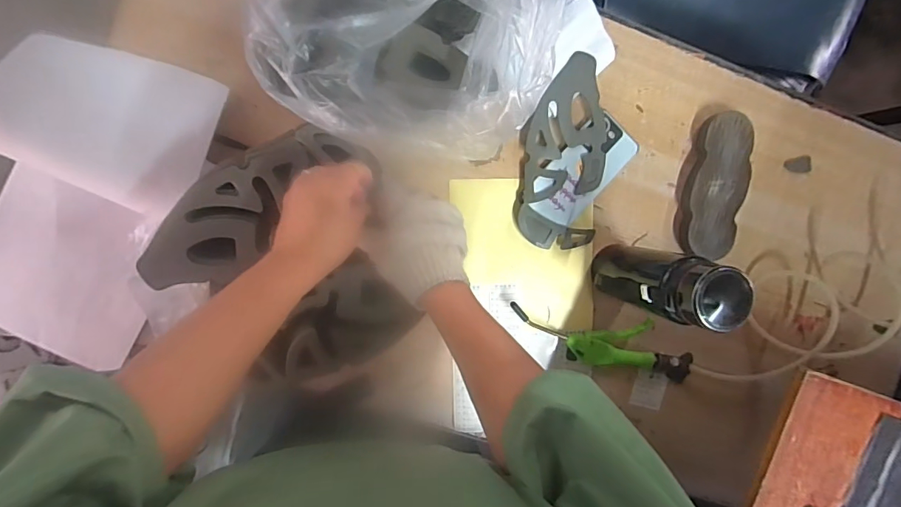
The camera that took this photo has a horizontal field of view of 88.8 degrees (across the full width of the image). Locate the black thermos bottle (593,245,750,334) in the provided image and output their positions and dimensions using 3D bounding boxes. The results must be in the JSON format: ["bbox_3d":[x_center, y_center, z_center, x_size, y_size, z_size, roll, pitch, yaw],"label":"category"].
[{"bbox_3d":[0.245,0.036,0.545,0.083,0.223,0.065,21,93,-8],"label":"black thermos bottle"}]

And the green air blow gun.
[{"bbox_3d":[0.218,0.121,0.637,0.284,0.030,0.076,14,94,-8],"label":"green air blow gun"}]

